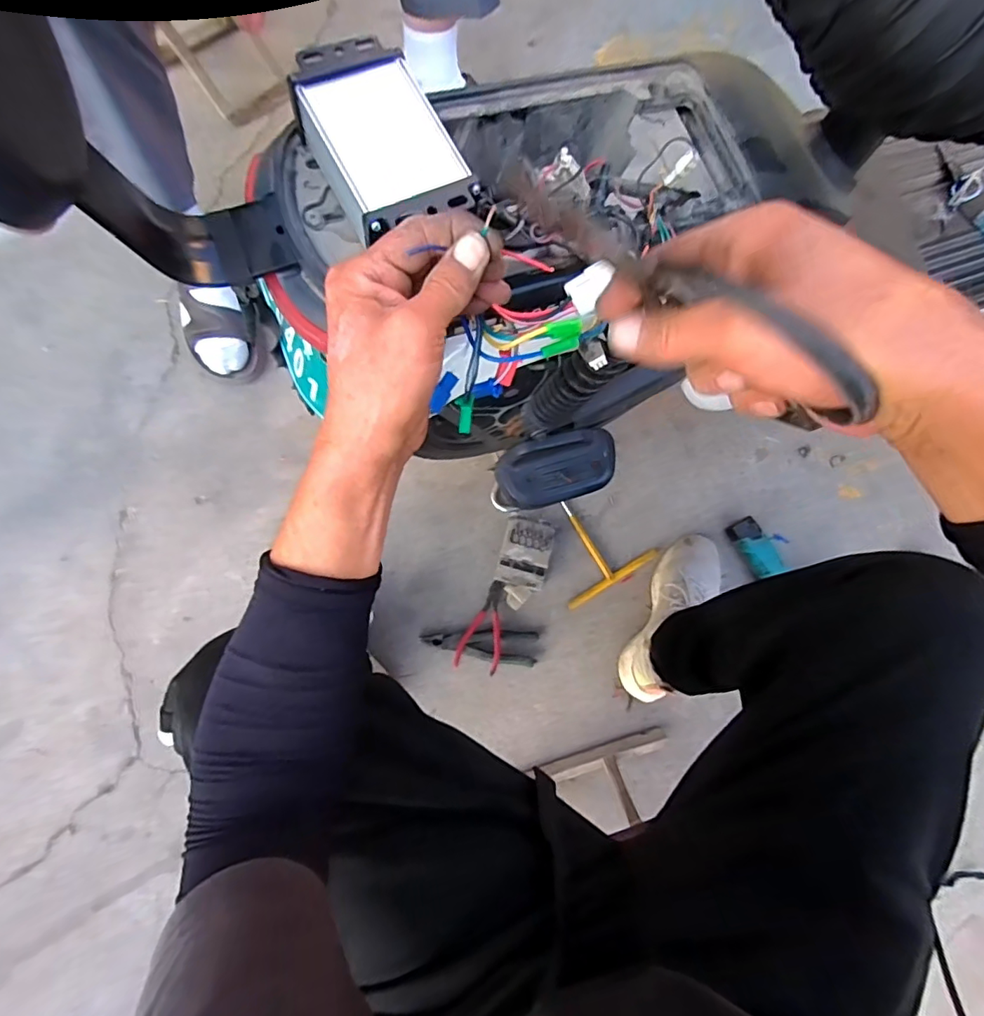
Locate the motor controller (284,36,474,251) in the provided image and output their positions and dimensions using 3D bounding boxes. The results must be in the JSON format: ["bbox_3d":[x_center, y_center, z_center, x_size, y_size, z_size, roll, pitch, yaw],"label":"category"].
[{"bbox_3d":[-0.064,-0.212,0.306,0.073,0.035,0.120,-26,80,-11],"label":"motor controller"}]

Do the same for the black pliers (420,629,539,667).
[{"bbox_3d":[-0.020,0.222,0.843,0.187,0.027,0.054,5,76,-4],"label":"black pliers"}]

